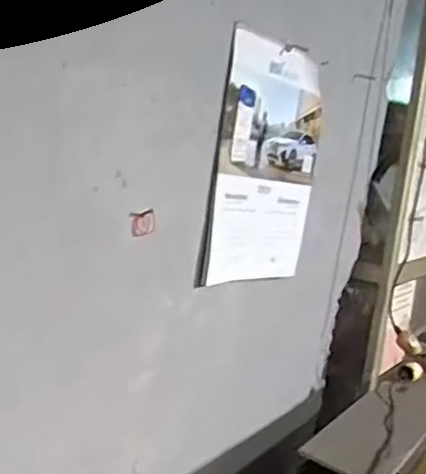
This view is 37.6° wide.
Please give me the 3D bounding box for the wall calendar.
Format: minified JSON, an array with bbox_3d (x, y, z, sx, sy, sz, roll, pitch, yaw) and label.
[{"bbox_3d":[0.098,-0.127,1.105,0.028,0.403,0.278,16,11,40],"label":"wall calendar"}]

